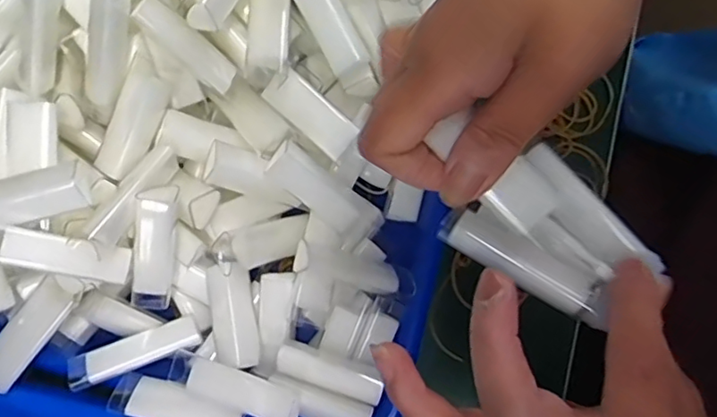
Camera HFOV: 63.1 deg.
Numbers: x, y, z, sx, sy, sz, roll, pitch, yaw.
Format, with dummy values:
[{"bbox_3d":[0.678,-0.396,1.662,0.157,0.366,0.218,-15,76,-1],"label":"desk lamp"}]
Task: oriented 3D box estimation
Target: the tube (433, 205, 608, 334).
[{"bbox_3d":[0.063,0.020,0.224,0.066,0.015,0.016,30,81,7],"label":"tube"}]

